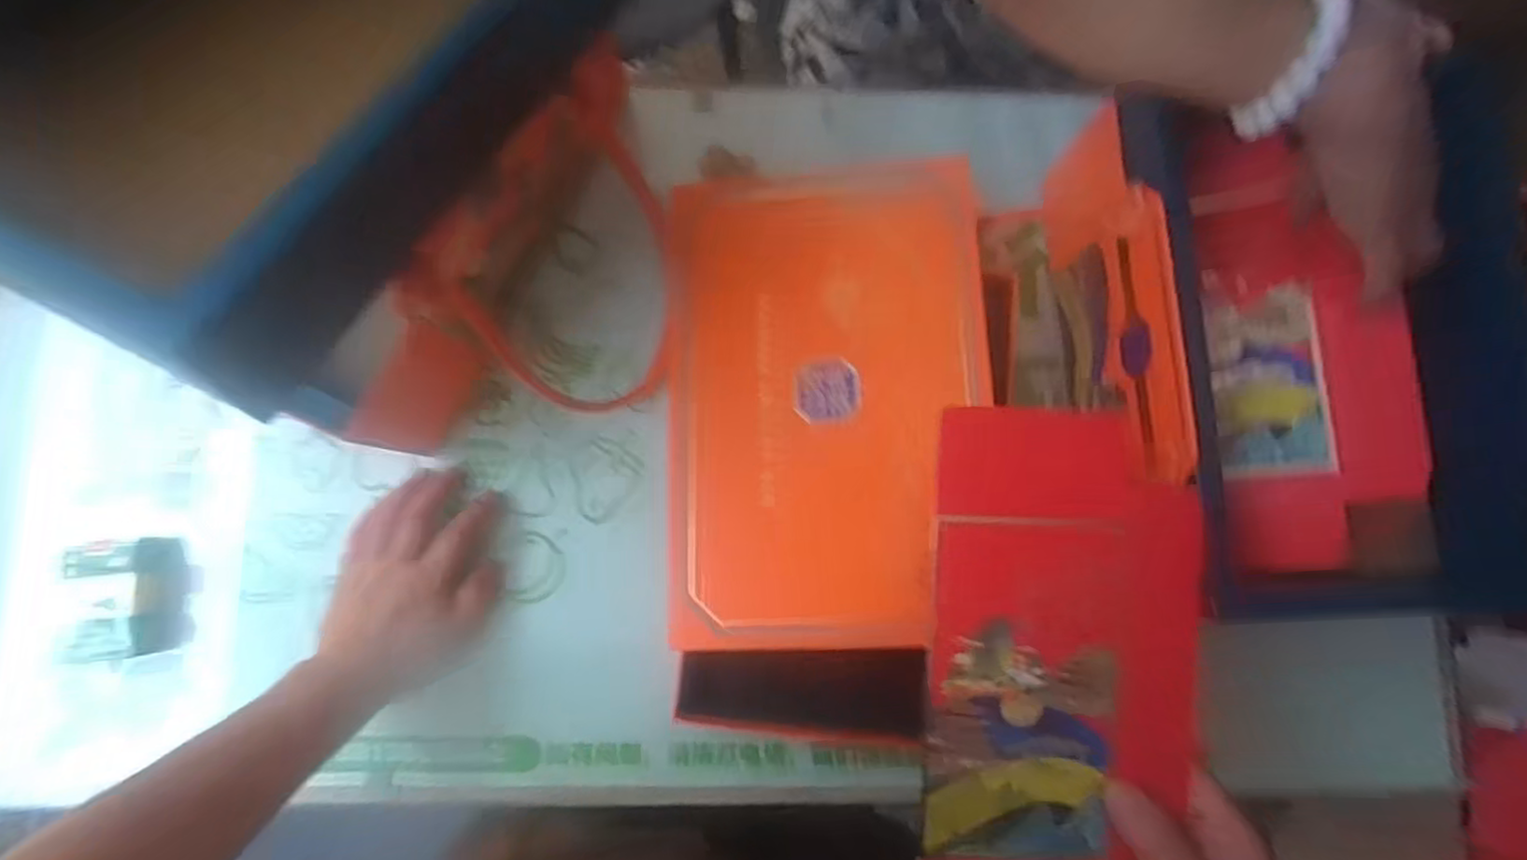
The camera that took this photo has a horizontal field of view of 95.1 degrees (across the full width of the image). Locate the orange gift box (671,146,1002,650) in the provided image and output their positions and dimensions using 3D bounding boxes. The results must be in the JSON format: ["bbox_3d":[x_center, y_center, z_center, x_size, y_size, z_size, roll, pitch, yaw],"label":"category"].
[{"bbox_3d":[0.042,-0.025,0.502,0.219,0.055,0.344,-1,82,-2],"label":"orange gift box"}]

